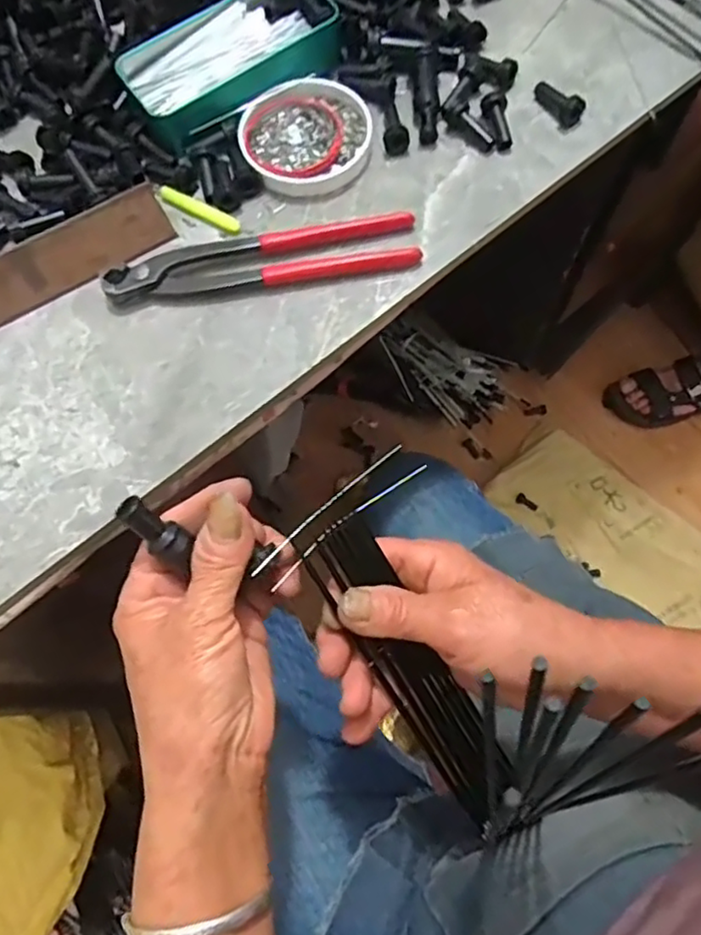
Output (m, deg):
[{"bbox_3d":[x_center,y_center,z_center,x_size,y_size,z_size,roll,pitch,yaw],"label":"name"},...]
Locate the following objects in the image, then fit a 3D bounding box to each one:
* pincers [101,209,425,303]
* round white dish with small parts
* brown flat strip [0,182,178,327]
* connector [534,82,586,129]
[{"bbox_3d":[-0.055,-0.132,0.404,0.195,0.013,0.040,-10,71,0],"label":"pincers"},{"bbox_3d":[-0.030,-0.228,0.437,0.087,0.014,0.087,-1,71,3],"label":"round white dish with small parts"},{"bbox_3d":[-0.200,-0.123,0.403,0.180,0.004,0.037,-30,114,-7],"label":"brown flat strip"},{"bbox_3d":[0.144,-0.254,0.437,0.017,0.015,0.040,-29,72,-7],"label":"connector"}]

